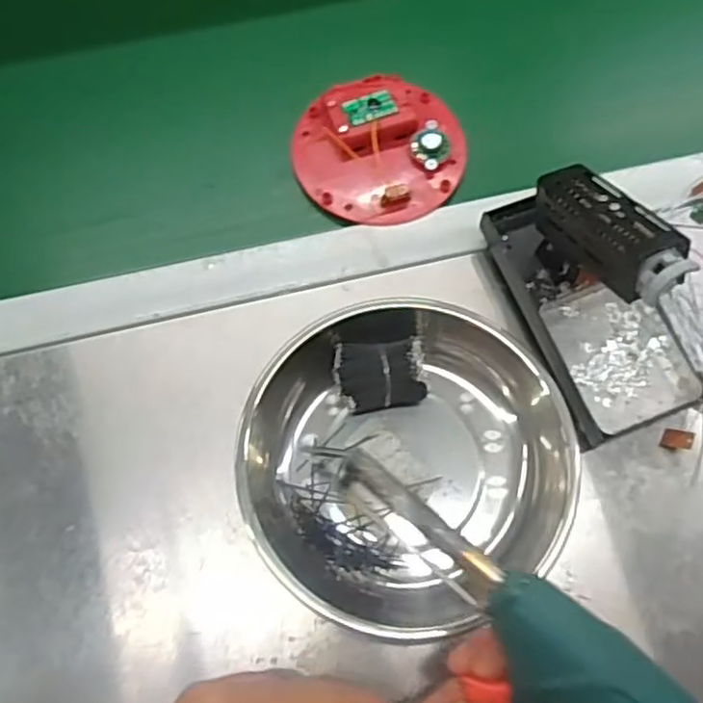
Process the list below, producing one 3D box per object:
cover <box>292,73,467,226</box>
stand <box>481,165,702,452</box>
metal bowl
[{"bbox_3d":[0.020,-0.150,0.505,0.120,0.029,0.108,-3,69,-2],"label":"cover"},{"bbox_3d":[0.156,-0.042,0.422,0.097,0.113,0.172,-23,71,-9],"label":"stand"},{"bbox_3d":[0.029,0.062,0.419,0.184,0.043,0.187,0,69,0],"label":"metal bowl"}]

